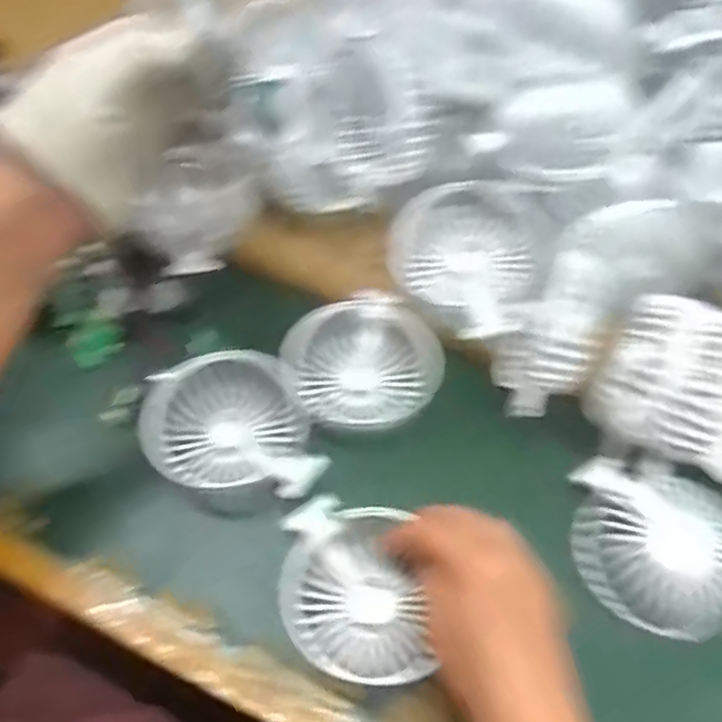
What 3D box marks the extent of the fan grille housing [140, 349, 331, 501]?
[{"bbox_3d":[-0.077,0.038,0.406,0.100,0.027,0.089,-3,60,-3],"label":"fan grille housing"}]

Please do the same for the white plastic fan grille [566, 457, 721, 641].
[{"bbox_3d":[0.165,0.102,0.372,0.097,0.031,0.083,23,62,11],"label":"white plastic fan grille"}]

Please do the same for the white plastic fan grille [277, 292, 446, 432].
[{"bbox_3d":[0.005,-0.001,0.435,0.100,0.029,0.083,-31,65,-18],"label":"white plastic fan grille"}]

